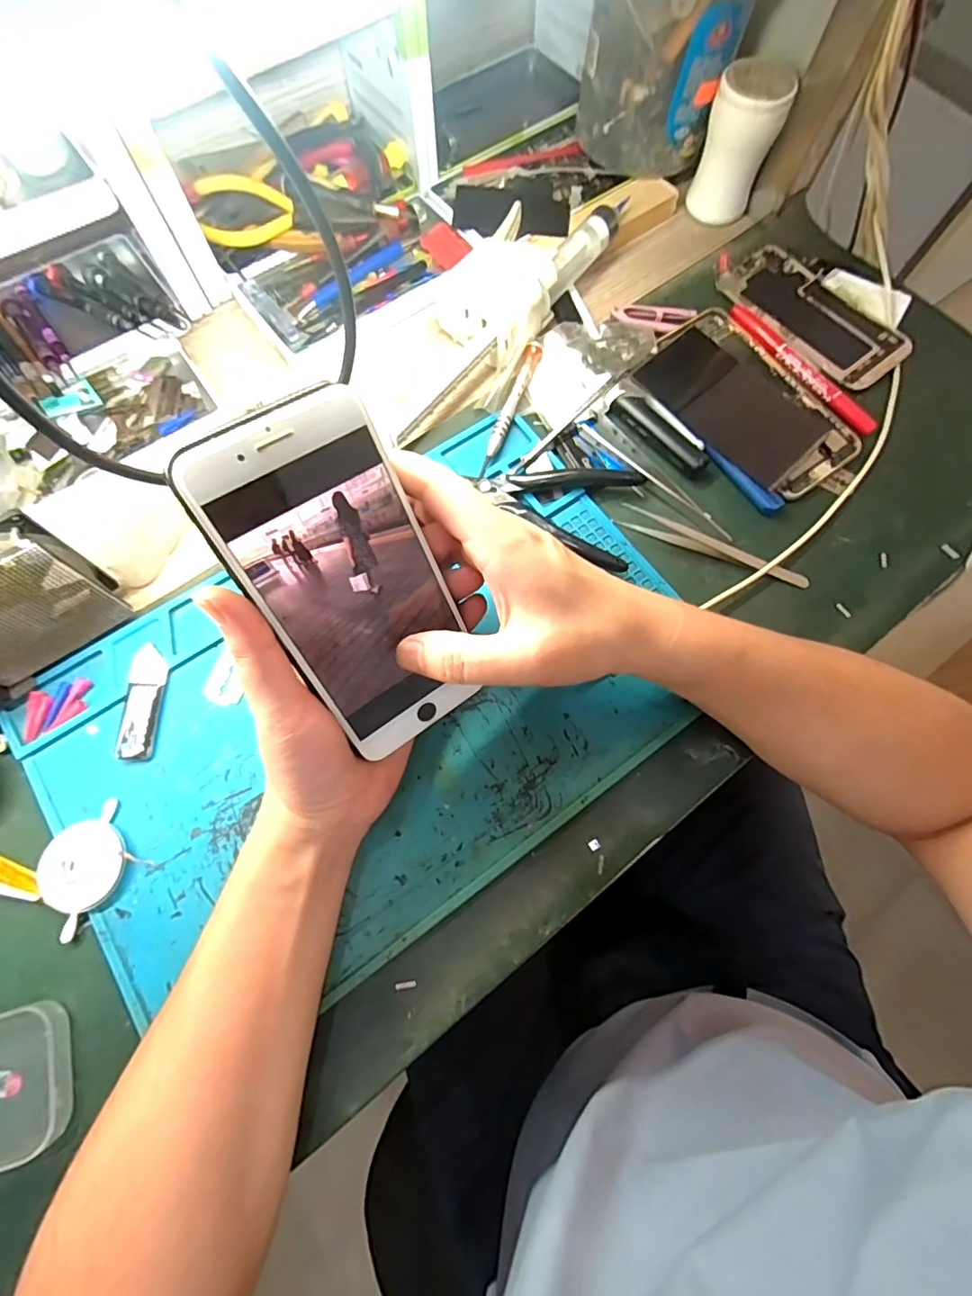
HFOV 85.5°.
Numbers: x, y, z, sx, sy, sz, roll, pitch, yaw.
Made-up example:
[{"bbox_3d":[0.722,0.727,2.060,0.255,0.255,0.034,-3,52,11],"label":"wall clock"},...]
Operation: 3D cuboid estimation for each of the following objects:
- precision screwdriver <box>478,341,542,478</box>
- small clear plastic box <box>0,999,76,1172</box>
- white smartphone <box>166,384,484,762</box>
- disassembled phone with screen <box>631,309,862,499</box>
[{"bbox_3d":[0.016,-0.168,0.370,0.010,0.014,0.109,21,74,5],"label":"precision screwdriver"},{"bbox_3d":[-0.234,0.212,0.250,0.063,0.014,0.065,-18,74,-7],"label":"small clear plastic box"},{"bbox_3d":[-0.055,-0.023,0.229,0.074,0.154,0.004,-34,33,-17],"label":"white smartphone"},{"bbox_3d":[0.194,-0.181,0.382,0.088,0.008,0.157,-40,78,-12],"label":"disassembled phone with screen"}]

